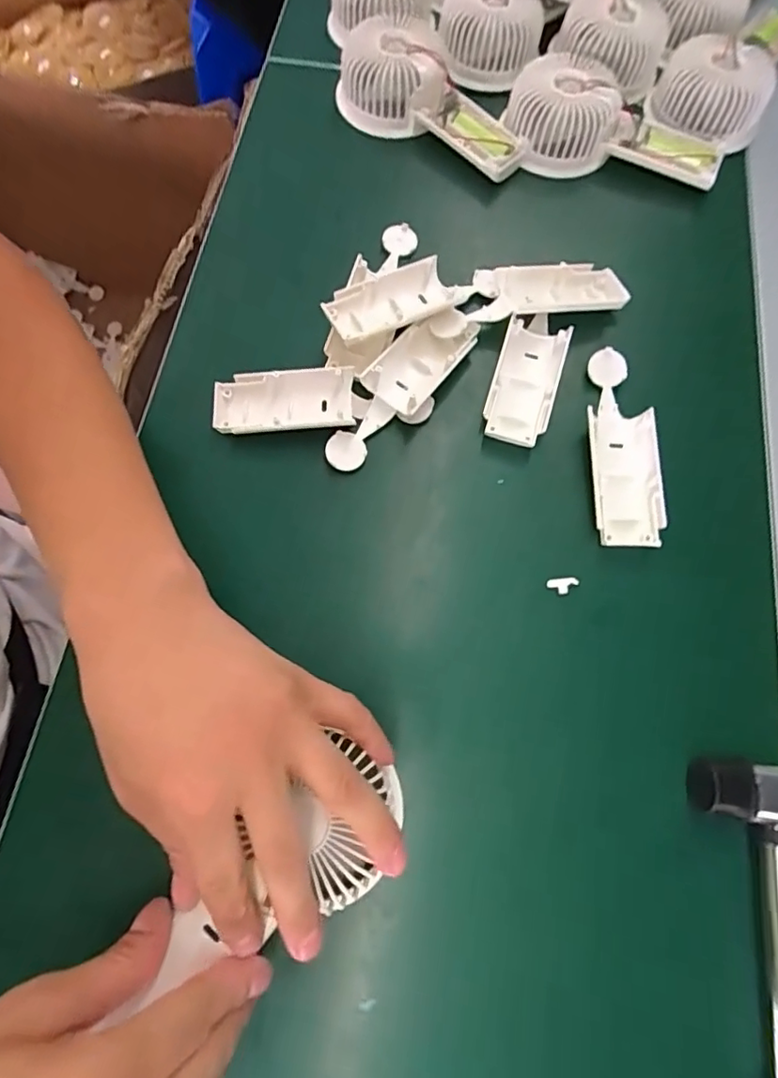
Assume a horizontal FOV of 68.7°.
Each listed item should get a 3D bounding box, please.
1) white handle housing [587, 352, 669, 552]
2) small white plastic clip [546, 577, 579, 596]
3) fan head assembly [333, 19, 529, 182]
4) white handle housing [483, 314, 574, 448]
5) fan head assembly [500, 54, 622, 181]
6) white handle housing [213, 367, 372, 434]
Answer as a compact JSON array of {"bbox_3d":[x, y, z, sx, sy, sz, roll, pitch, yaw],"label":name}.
[{"bbox_3d":[0.141,-0.057,0.350,0.039,0.019,0.130,-1,71,-3],"label":"white handle housing"},{"bbox_3d":[0.099,0.027,0.326,0.017,0.005,0.009,-2,71,-3],"label":"small white plastic clip"},{"bbox_3d":[0.033,-0.333,0.430,0.164,0.047,0.072,30,73,8],"label":"fan head assembly"},{"bbox_3d":[0.087,-0.103,0.364,0.040,0.026,0.091,18,72,4],"label":"white handle housing"},{"bbox_3d":[0.126,-0.314,0.421,0.071,0.047,0.077,-14,73,-7],"label":"fan head assembly"},{"bbox_3d":[-0.061,-0.086,0.350,0.093,0.015,0.038,0,71,-3],"label":"white handle housing"}]

